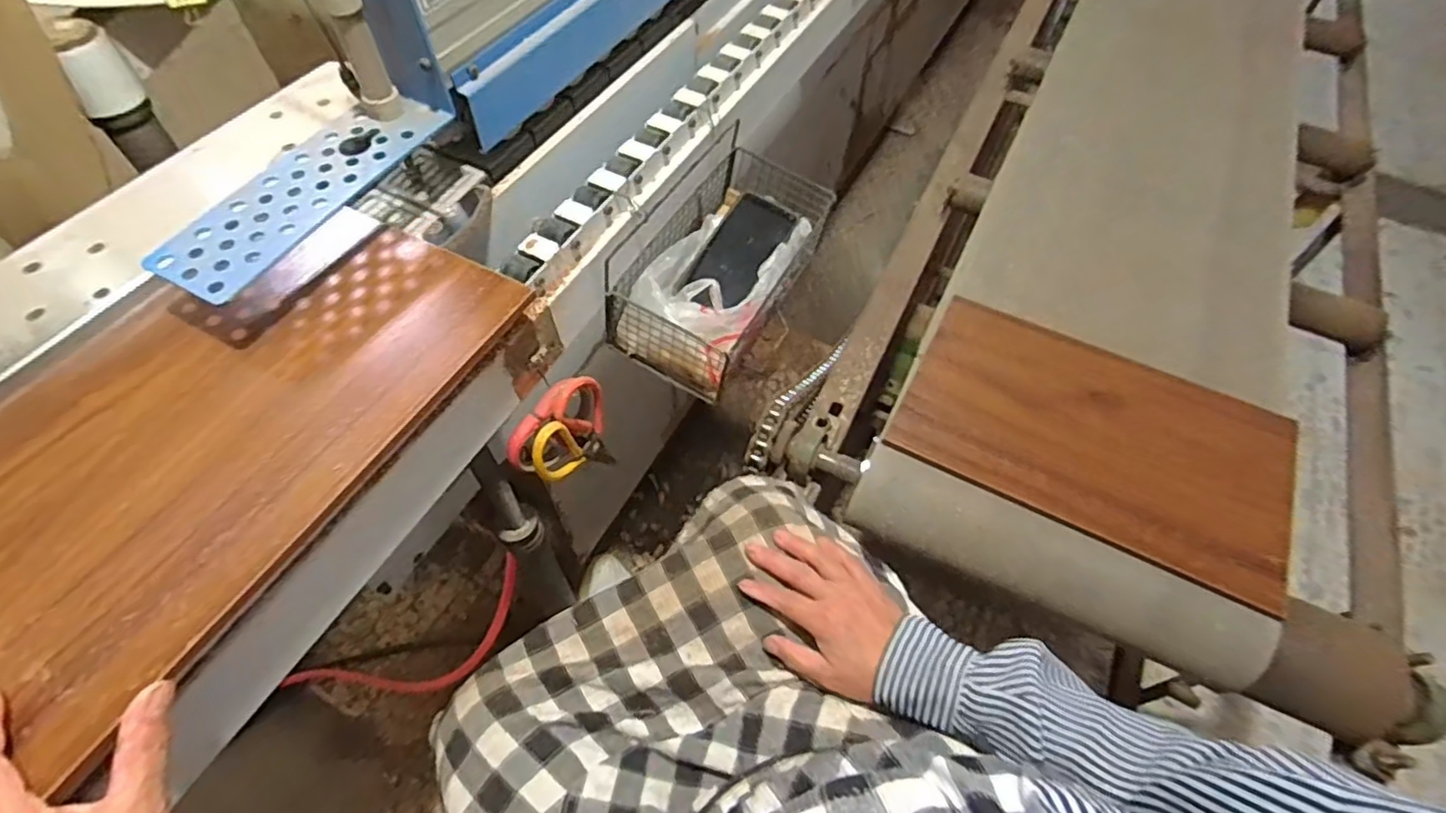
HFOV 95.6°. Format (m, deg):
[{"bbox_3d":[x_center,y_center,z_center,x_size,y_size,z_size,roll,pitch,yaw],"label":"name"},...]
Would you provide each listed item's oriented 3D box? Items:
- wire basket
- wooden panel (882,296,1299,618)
[{"bbox_3d":[0.005,-0.155,0.692,0.127,0.121,0.262,25,59,13],"label":"wire basket"},{"bbox_3d":[0.392,0.025,0.691,0.377,0.010,0.233,25,61,14],"label":"wooden panel"}]

